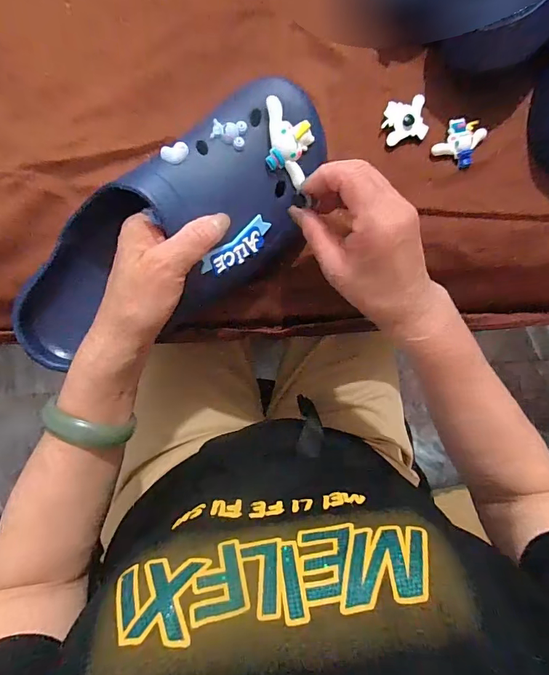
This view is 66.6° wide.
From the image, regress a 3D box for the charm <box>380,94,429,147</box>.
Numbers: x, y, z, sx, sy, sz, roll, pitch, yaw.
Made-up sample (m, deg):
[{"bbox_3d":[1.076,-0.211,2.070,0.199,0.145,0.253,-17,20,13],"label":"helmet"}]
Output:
[{"bbox_3d":[0.122,-0.203,0.388,0.043,0.006,0.039,-13,92,-8],"label":"charm"}]

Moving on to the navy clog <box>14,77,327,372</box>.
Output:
[{"bbox_3d":[-0.076,-0.077,0.323,0.275,0.106,0.112,-33,93,5],"label":"navy clog"}]

